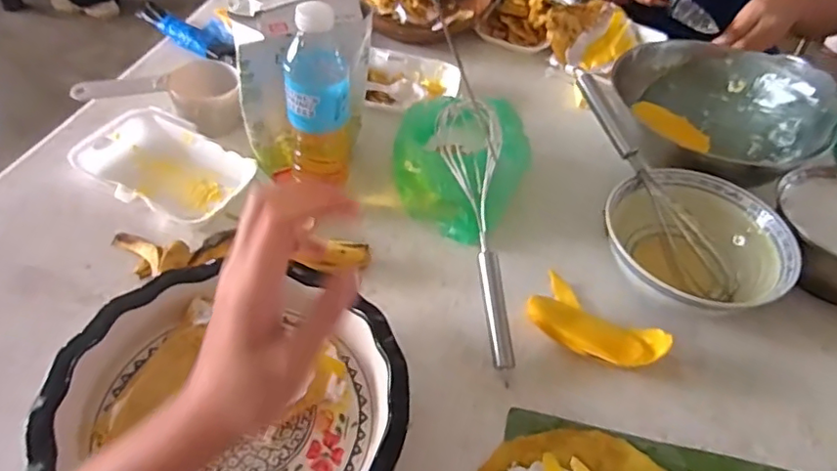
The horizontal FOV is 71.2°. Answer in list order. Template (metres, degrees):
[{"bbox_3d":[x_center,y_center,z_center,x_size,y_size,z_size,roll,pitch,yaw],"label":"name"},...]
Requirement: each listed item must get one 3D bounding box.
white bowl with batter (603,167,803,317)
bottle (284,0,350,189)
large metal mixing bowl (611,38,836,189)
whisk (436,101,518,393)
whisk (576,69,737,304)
[{"bbox_3d":[0.267,0.015,0.570,0.158,0.065,0.168,3,48,-3],"label":"white bowl with batter"},{"bbox_3d":[-0.095,-0.124,0.556,0.057,0.183,0.052,-4,49,-9],"label":"bottle"},{"bbox_3d":[0.345,-0.146,0.690,0.225,0.089,0.213,3,48,-3],"label":"large metal mixing bowl"},{"bbox_3d":[0.060,-0.009,0.545,0.059,0.046,0.285,-3,69,-8],"label":"whisk"},{"bbox_3d":[0.235,-0.059,0.601,0.060,0.050,0.279,-15,69,-18],"label":"whisk"}]

